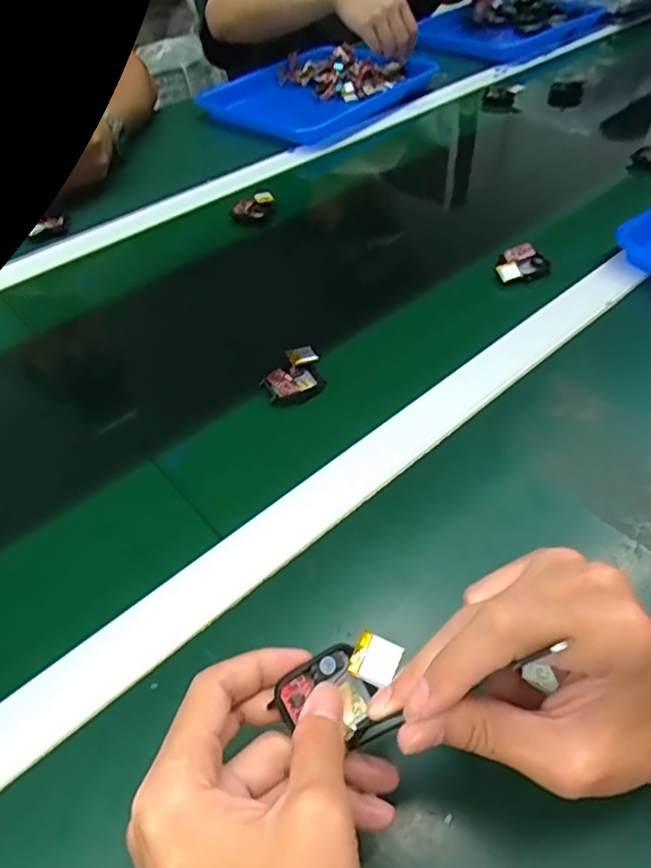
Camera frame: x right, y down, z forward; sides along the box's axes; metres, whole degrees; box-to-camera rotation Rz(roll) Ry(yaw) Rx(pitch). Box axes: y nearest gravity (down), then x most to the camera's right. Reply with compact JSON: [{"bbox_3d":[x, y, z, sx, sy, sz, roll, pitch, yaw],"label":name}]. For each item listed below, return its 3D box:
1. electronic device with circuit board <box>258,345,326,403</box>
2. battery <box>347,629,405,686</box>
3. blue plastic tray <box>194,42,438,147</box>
[{"bbox_3d":[-0.027,-0.049,0.471,0.051,0.017,0.043,-21,51,-16],"label":"electronic device with circuit board"},{"bbox_3d":[0.023,0.102,0.259,0.021,0.005,0.020,22,68,19],"label":"battery"},{"bbox_3d":[-0.015,-0.544,0.898,0.240,0.030,0.326,30,56,25],"label":"blue plastic tray"}]

